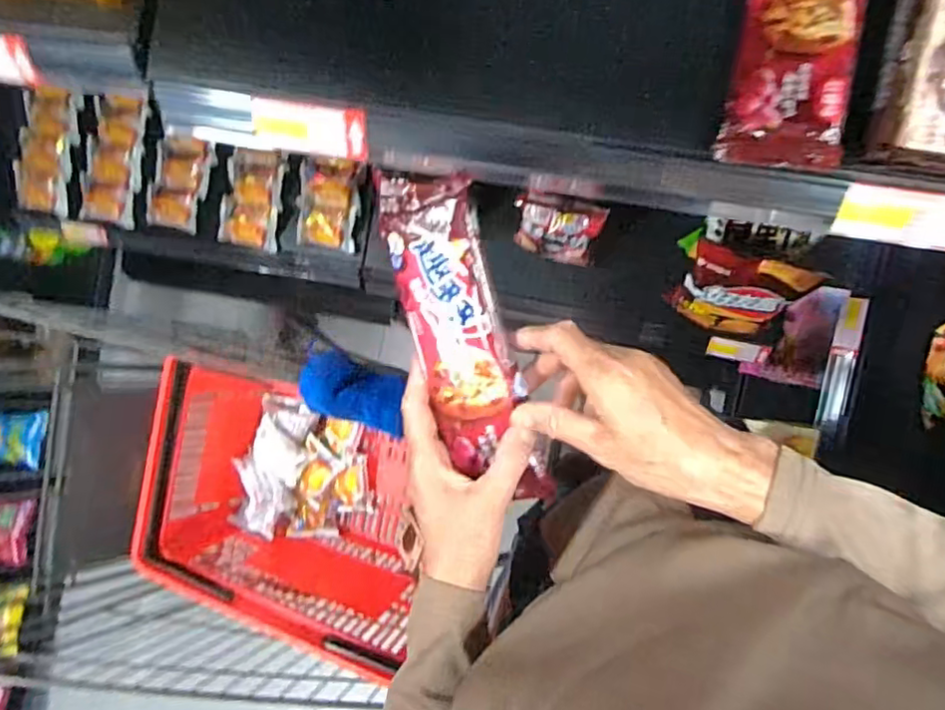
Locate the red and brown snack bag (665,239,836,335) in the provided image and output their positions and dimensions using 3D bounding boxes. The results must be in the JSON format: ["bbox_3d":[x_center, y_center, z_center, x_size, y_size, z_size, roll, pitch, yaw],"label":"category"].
[{"bbox_3d":[0.370,-0.083,0.895,0.156,0.183,0.050,22,64,10],"label":"red and brown snack bag"}]

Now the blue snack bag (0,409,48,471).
[{"bbox_3d":[-1.076,0.190,1.463,0.150,0.034,0.137,14,87,-36],"label":"blue snack bag"}]

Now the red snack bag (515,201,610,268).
[{"bbox_3d":[0.125,-0.180,0.951,0.135,0.098,0.072,9,92,8],"label":"red snack bag"}]

